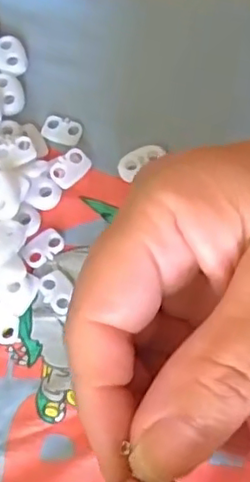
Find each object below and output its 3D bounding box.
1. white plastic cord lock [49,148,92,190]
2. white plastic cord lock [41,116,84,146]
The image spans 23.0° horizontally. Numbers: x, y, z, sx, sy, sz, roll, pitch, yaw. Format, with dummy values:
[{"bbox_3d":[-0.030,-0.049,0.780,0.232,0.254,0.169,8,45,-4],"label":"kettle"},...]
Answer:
[{"bbox_3d":[-0.024,-0.032,0.271,0.013,0.005,0.018,41,74,16],"label":"white plastic cord lock"},{"bbox_3d":[-0.029,-0.051,0.281,0.019,0.004,0.013,20,70,9],"label":"white plastic cord lock"}]

